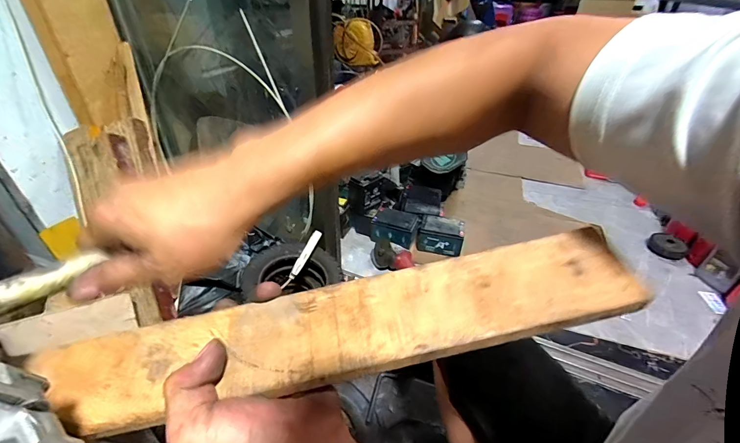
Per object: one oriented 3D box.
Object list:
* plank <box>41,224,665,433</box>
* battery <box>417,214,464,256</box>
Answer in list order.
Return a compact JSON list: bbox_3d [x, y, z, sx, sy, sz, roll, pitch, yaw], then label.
[{"bbox_3d":[-0.019,0.072,0.241,0.405,0.015,0.073,-11,37,-1],"label":"plank"},{"bbox_3d":[0.254,0.051,1.216,0.153,0.092,0.101,13,37,15],"label":"battery"}]

